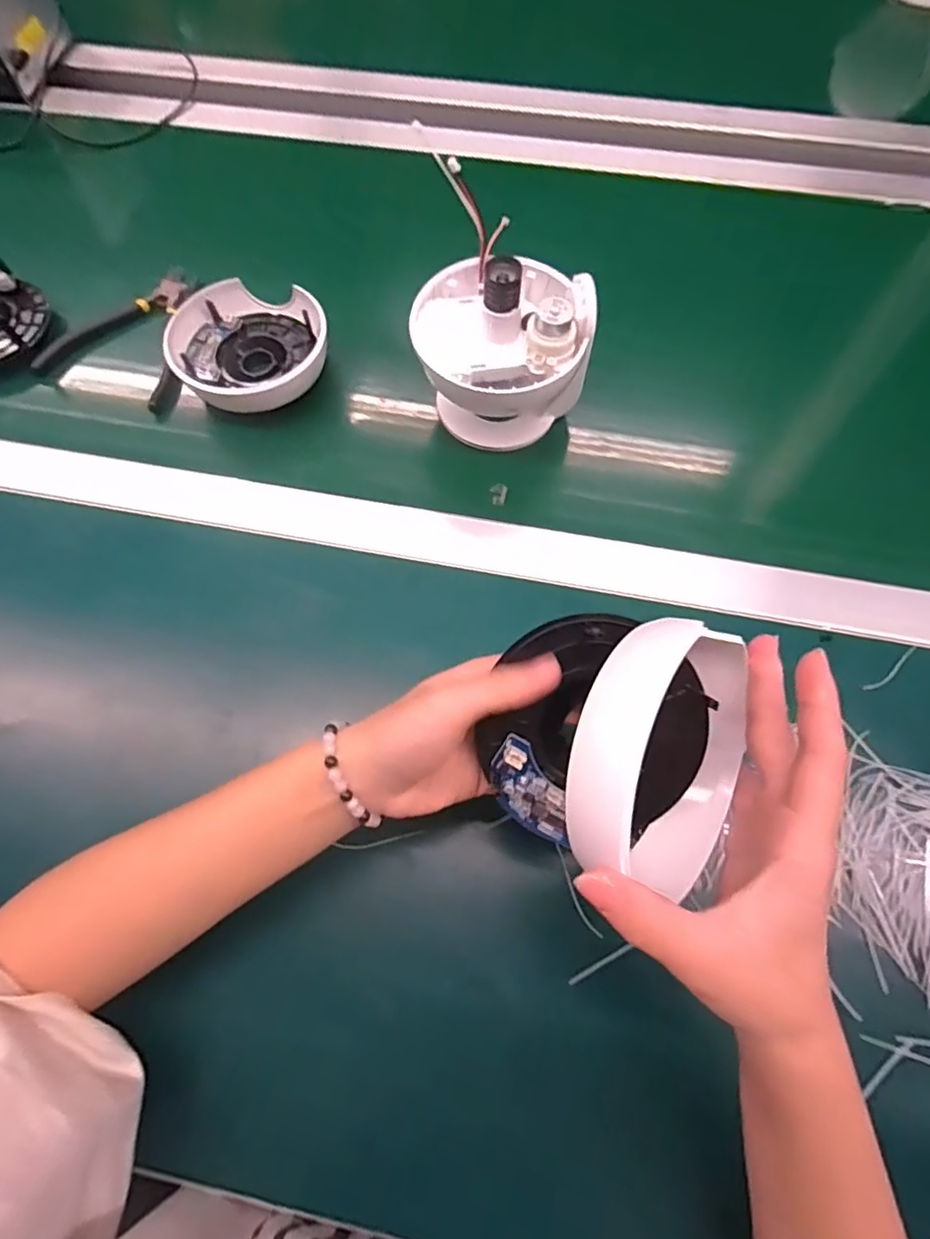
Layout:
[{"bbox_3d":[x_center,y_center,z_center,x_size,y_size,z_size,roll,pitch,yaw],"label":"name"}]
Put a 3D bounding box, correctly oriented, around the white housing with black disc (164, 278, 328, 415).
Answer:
[{"bbox_3d":[-0.163,-0.206,0.454,0.111,0.039,0.109,0,68,0],"label":"white housing with black disc"}]

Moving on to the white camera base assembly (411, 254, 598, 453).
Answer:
[{"bbox_3d":[0.026,-0.190,0.412,0.113,0.118,0.093,-3,68,-1],"label":"white camera base assembly"}]

